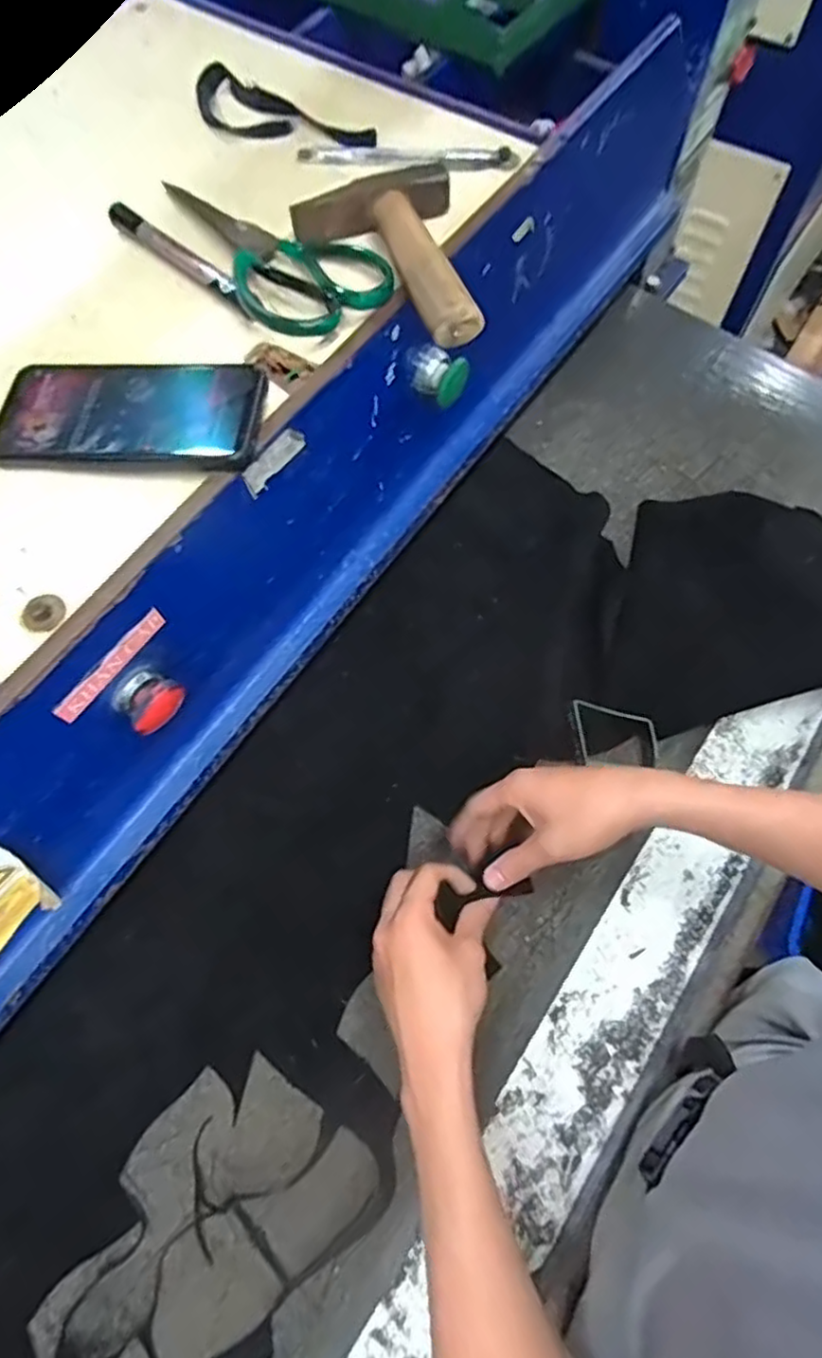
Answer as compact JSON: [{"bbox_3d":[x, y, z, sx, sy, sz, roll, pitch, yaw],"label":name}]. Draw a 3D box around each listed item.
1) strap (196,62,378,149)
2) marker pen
[{"bbox_3d":[-0.101,-0.433,0.506,0.162,0.013,0.060,28,70,12],"label":"strap"},{"bbox_3d":[-0.159,-0.291,0.451,0.148,0.012,0.015,40,73,16],"label":"marker pen"}]

